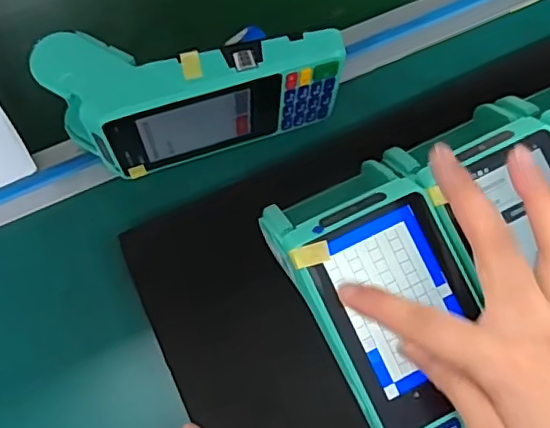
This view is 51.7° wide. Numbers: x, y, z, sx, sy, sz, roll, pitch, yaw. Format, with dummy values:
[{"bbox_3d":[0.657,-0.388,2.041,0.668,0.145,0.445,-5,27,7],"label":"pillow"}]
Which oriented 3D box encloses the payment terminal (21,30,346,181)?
[{"bbox_3d":[-0.046,-0.072,0.343,0.167,0.090,0.052,-18,70,-8],"label":"payment terminal"}]

